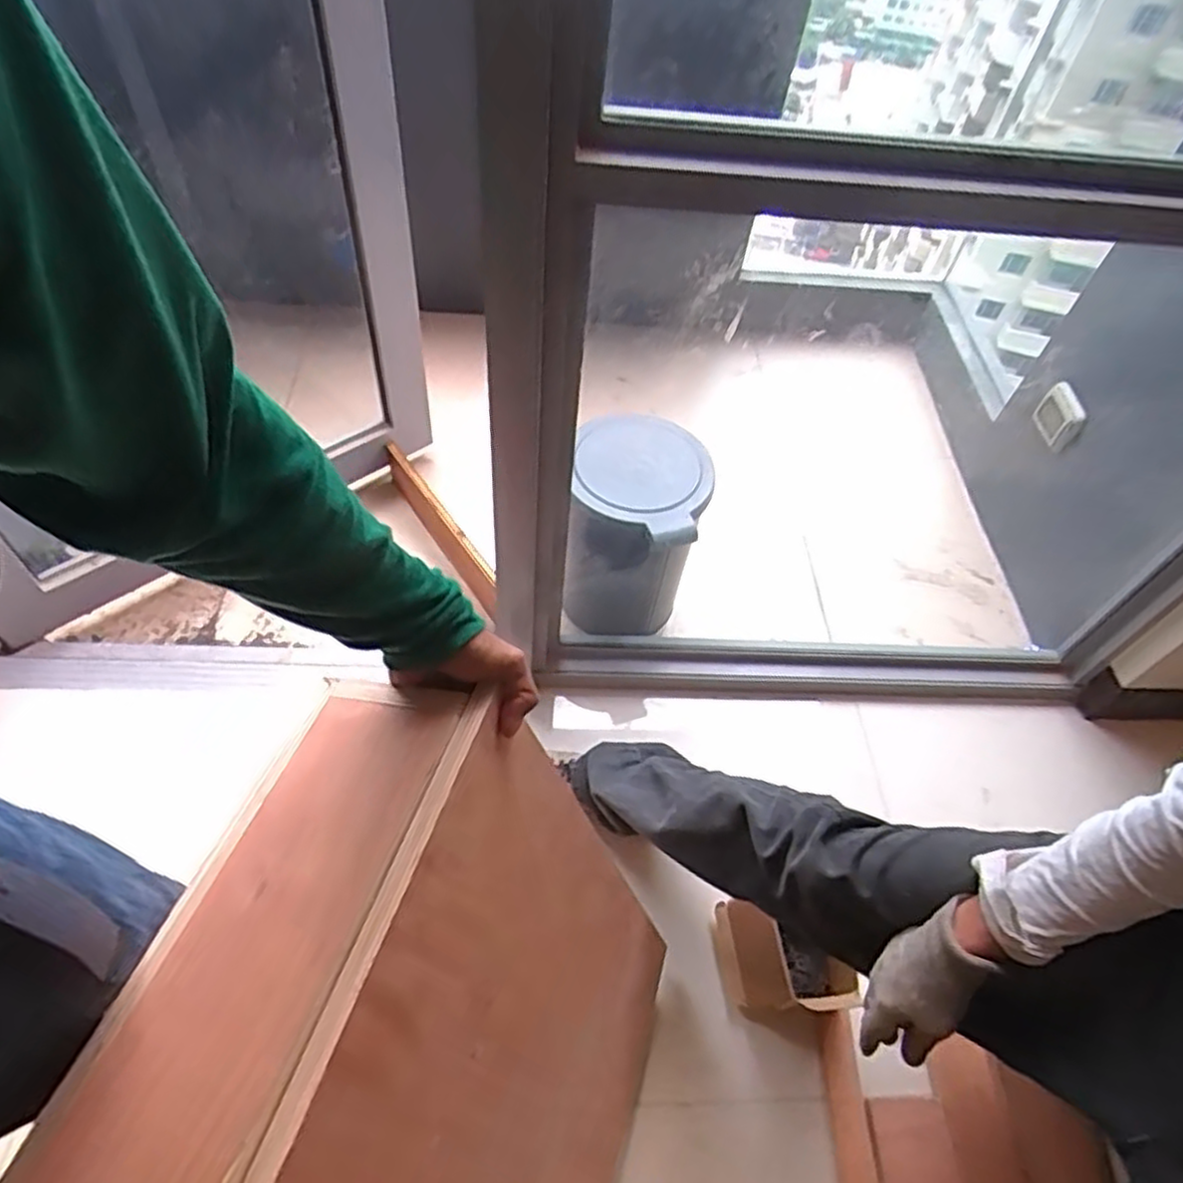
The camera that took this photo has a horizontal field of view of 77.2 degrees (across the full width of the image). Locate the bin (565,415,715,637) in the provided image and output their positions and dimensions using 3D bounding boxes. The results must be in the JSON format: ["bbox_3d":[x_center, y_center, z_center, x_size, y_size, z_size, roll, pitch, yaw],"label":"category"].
[{"bbox_3d":[0.074,-0.087,1.316,0.224,0.350,0.264,2,53,-4],"label":"bin"}]

